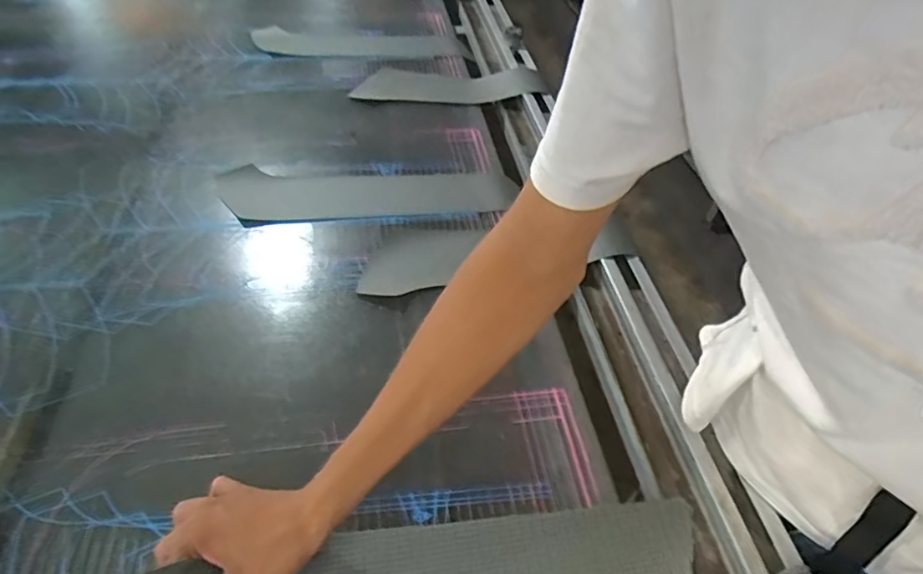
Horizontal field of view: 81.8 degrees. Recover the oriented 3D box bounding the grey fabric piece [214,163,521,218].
[{"bbox_3d":[-0.130,-0.144,0.769,0.408,0.014,0.109,-5,49,-8],"label":"grey fabric piece"}]

